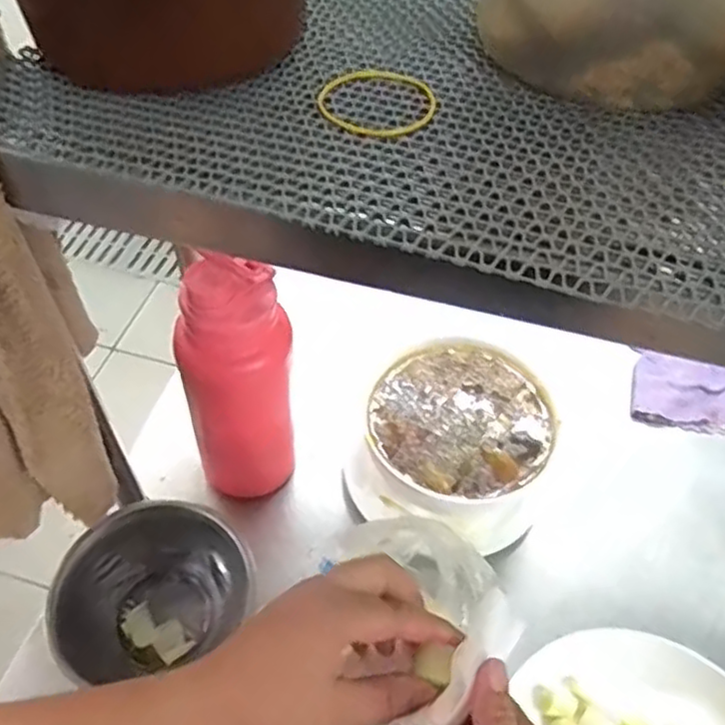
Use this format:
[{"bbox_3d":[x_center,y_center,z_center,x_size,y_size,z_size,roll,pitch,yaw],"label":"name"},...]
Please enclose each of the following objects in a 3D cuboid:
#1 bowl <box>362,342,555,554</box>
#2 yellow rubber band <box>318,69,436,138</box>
[{"bbox_3d":[0.089,0.070,0.641,0.158,0.085,0.161,1,52,-1],"label":"bowl"},{"bbox_3d":[0.006,-0.113,0.296,0.049,0.004,0.051,2,52,0],"label":"yellow rubber band"}]

